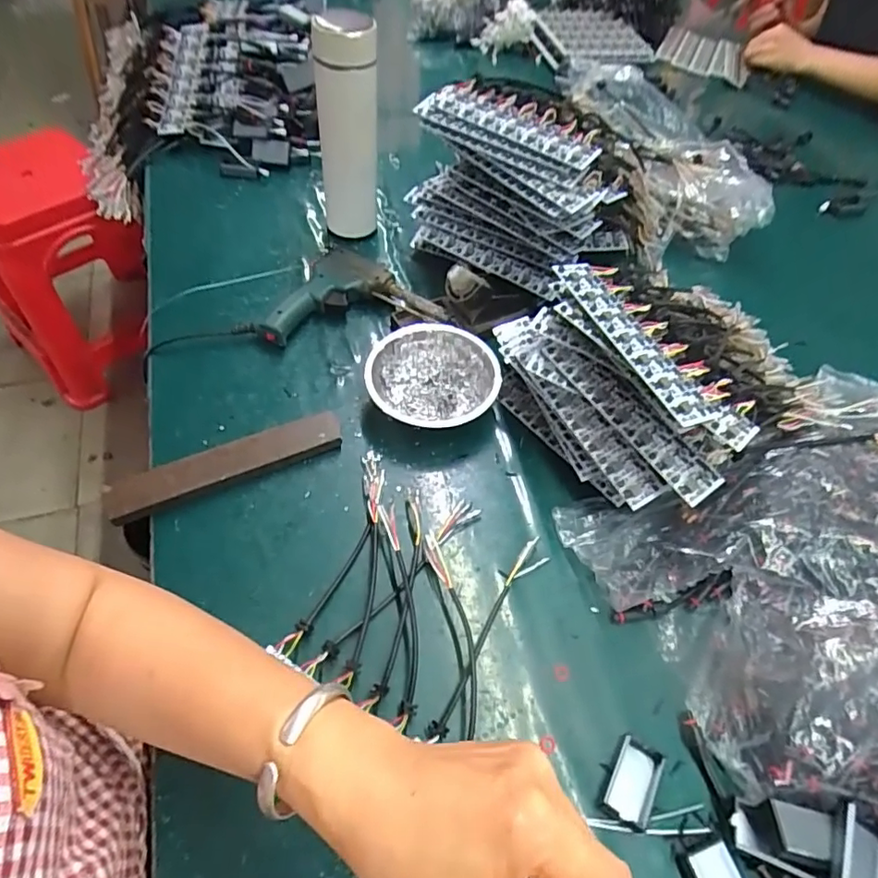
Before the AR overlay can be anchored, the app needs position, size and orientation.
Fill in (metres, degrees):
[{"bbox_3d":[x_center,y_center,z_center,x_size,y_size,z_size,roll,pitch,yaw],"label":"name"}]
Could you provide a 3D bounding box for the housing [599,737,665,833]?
[{"bbox_3d":[0.135,0.239,0.389,0.028,0.014,0.051,24,57,13],"label":"housing"}]

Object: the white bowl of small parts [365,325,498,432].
[{"bbox_3d":[-0.004,-0.062,0.564,0.126,0.038,0.117,2,55,-3],"label":"white bowl of small parts"}]

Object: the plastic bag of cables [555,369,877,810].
[{"bbox_3d":[0.317,0.103,0.447,0.343,0.097,0.297,-17,58,-15],"label":"plastic bag of cables"}]

